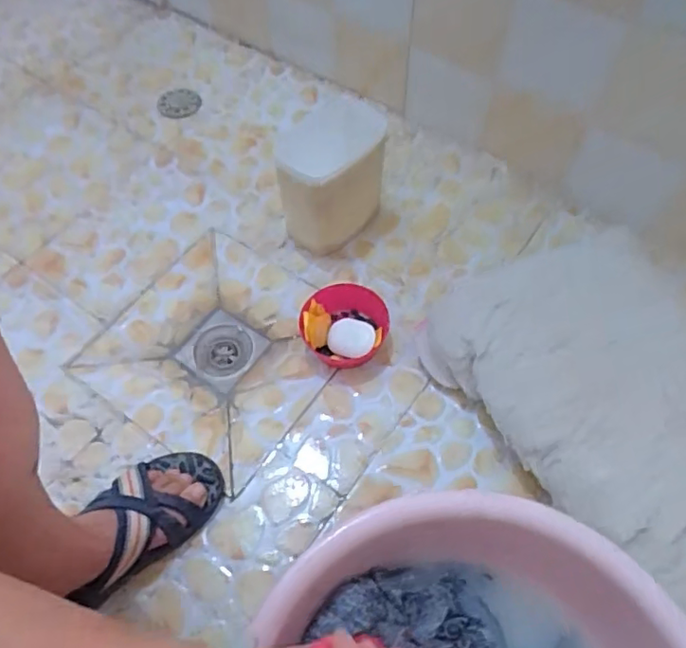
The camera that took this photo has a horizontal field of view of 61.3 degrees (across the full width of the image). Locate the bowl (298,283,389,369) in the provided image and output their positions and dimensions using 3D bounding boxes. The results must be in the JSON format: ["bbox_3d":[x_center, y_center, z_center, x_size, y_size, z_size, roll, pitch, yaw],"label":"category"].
[{"bbox_3d":[0.001,0.007,0.779,0.110,0.055,0.105,0,59,1],"label":"bowl"}]

